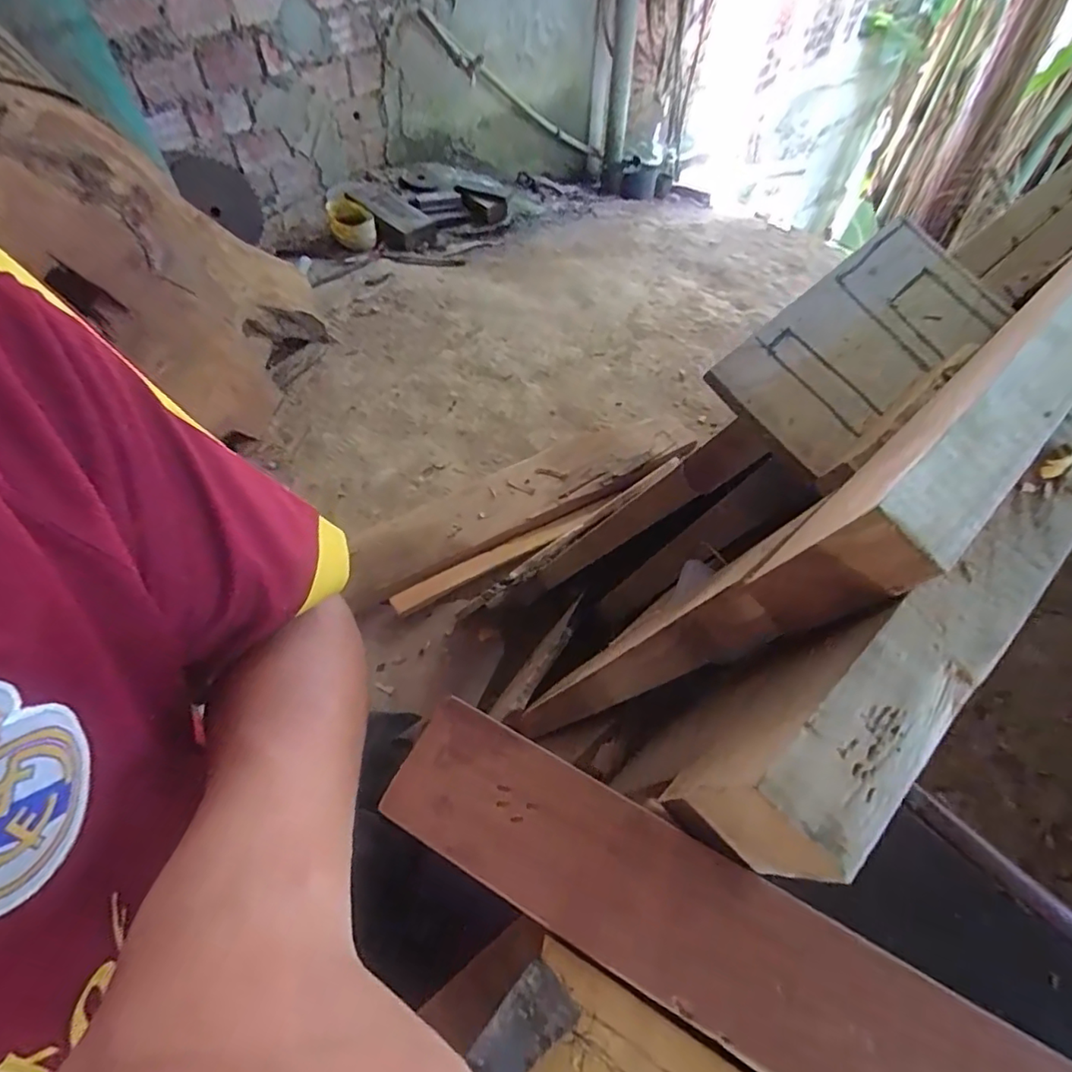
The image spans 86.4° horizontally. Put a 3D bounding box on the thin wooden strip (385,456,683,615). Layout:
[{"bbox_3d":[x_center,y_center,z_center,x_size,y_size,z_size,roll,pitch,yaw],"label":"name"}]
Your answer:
[{"bbox_3d":[0.020,-0.012,1.163,0.688,0.022,0.052,-26,63,-15],"label":"thin wooden strip"}]

